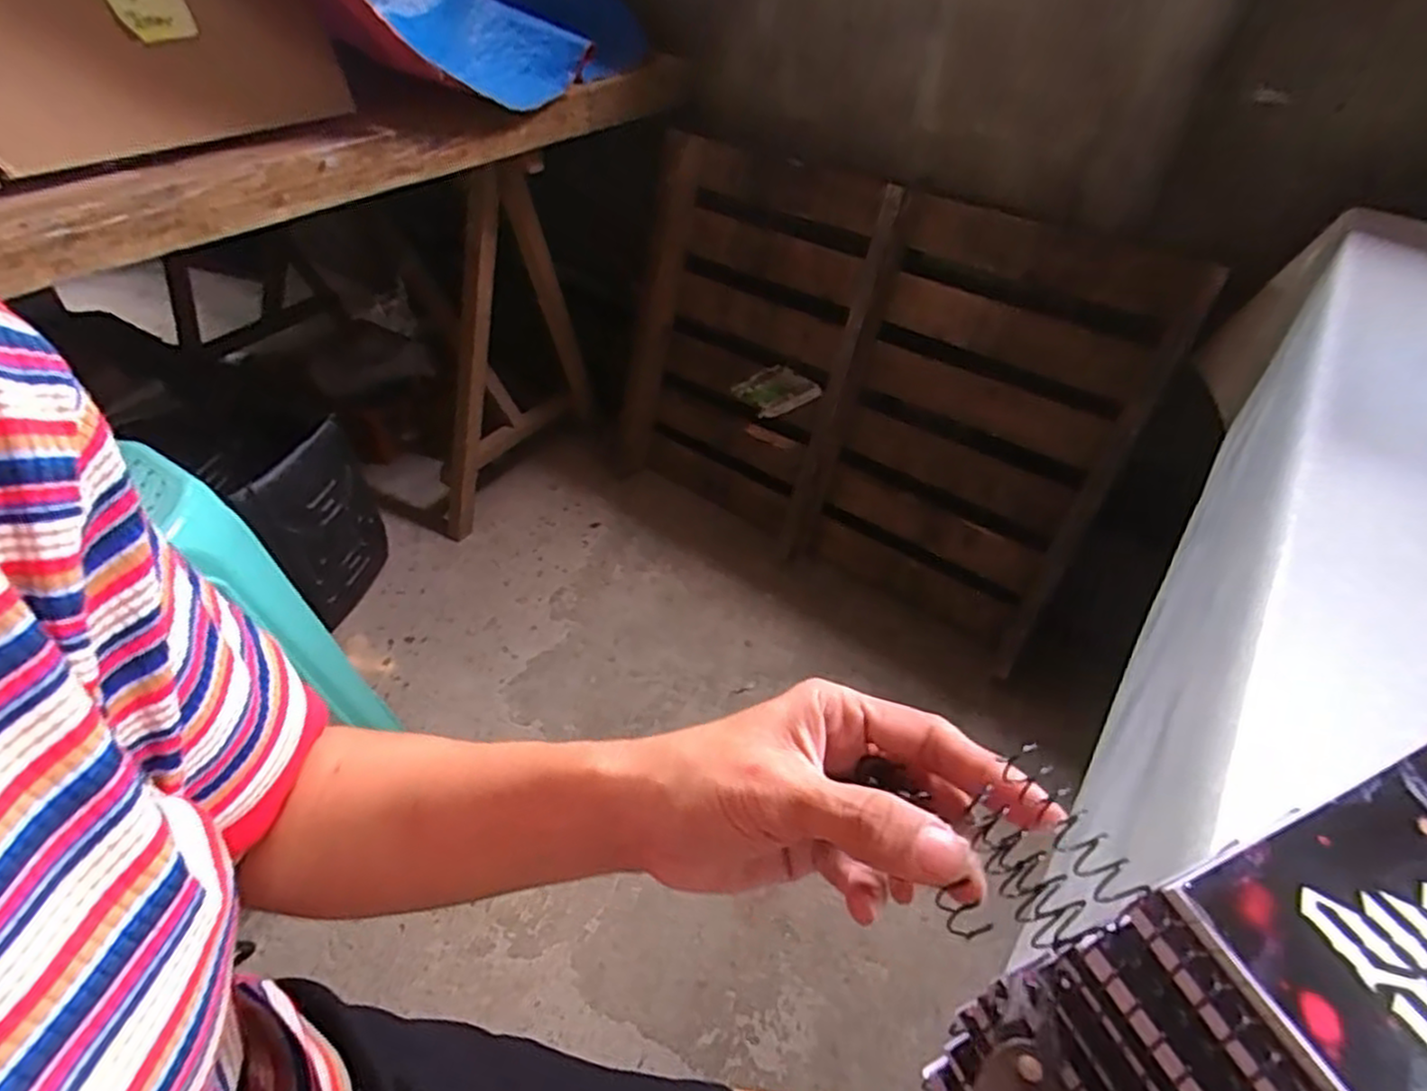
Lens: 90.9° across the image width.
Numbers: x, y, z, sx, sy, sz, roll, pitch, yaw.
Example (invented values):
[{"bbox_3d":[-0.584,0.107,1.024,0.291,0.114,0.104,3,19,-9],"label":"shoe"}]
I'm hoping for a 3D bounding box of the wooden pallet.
[{"bbox_3d":[0.243,-0.295,1.364,0.985,0.712,0.068,29,34,25],"label":"wooden pallet"}]

